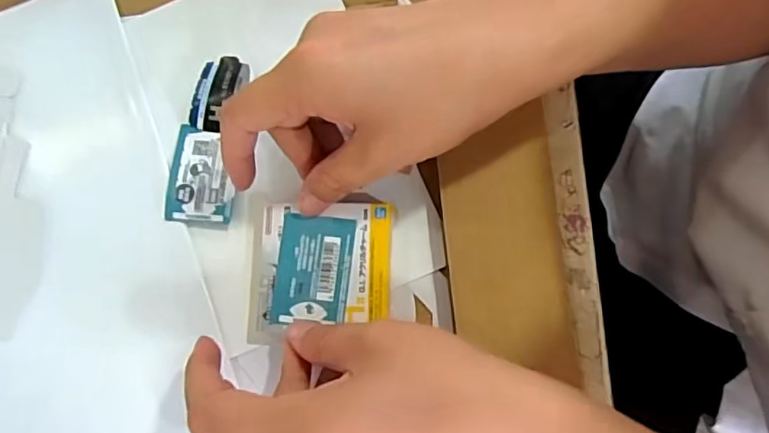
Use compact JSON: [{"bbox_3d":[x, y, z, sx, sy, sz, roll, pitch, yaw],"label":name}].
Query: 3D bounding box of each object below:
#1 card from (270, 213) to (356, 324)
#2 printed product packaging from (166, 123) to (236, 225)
[{"bbox_3d":[-0.038,0.028,0.304,0.040,0.004,0.057,5,80,2],"label":"card"},{"bbox_3d":[-0.106,-0.025,0.332,0.038,0.007,0.057,2,79,2],"label":"printed product packaging"}]

